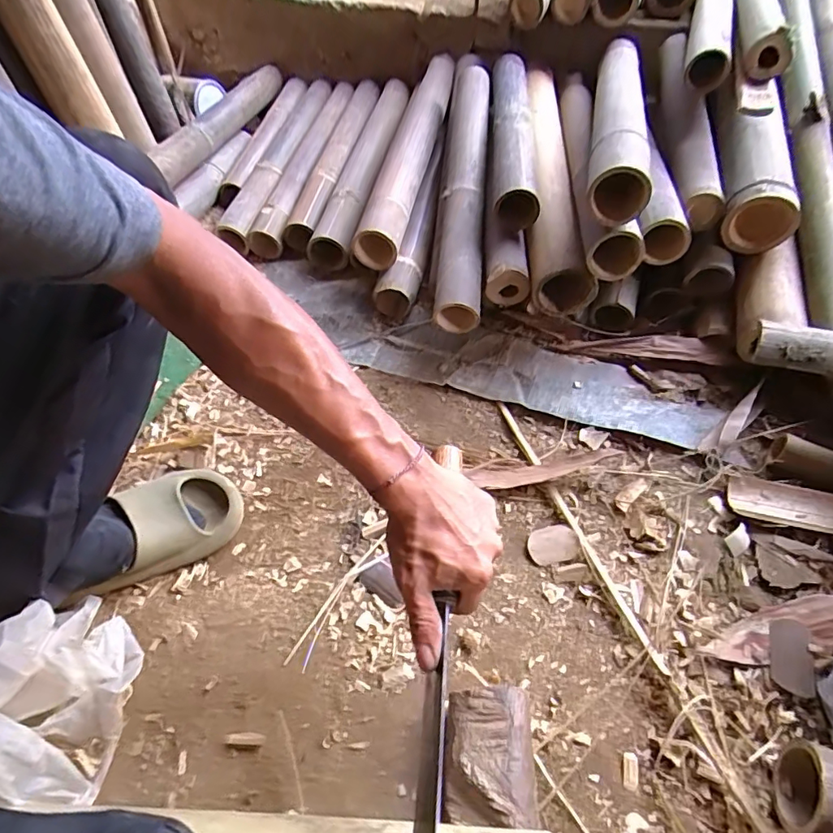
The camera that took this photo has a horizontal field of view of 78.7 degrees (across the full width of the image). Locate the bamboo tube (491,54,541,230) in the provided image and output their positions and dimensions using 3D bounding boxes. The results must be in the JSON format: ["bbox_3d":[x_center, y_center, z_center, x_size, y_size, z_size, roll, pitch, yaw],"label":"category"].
[{"bbox_3d":[0.155,-0.480,0.827,0.072,0.060,0.516,3,53,3],"label":"bamboo tube"}]

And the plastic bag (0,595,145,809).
[{"bbox_3d":[-0.309,0.231,0.434,0.105,0.139,0.129,20,55,18],"label":"plastic bag"}]

